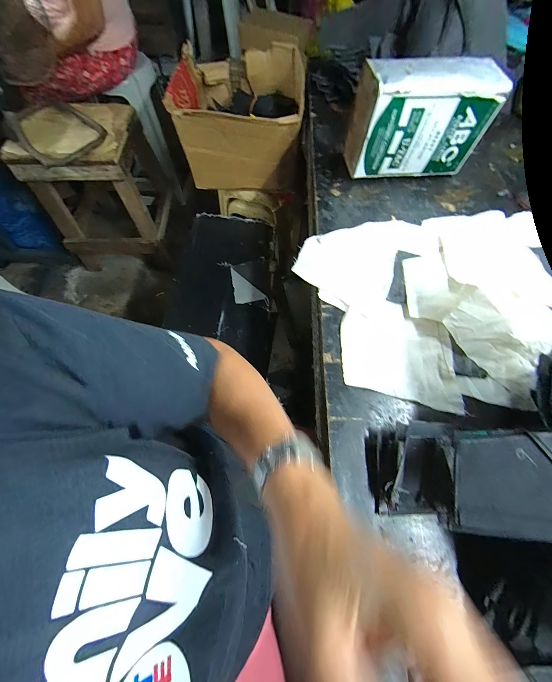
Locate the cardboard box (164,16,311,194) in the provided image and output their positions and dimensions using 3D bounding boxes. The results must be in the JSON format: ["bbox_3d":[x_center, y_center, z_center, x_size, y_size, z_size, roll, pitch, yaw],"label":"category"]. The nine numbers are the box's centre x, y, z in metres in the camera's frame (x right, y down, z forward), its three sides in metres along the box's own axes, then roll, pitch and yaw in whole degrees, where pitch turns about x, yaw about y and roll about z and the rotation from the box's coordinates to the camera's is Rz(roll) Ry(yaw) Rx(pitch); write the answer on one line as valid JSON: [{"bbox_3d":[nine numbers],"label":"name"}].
[{"bbox_3d":[-0.112,-0.716,0.875,0.392,0.229,0.399,7,66,2],"label":"cardboard box"}]

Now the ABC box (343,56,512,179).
[{"bbox_3d":[0.271,-0.414,0.512,0.235,0.165,0.095,-4,66,-2],"label":"ABC box"}]

